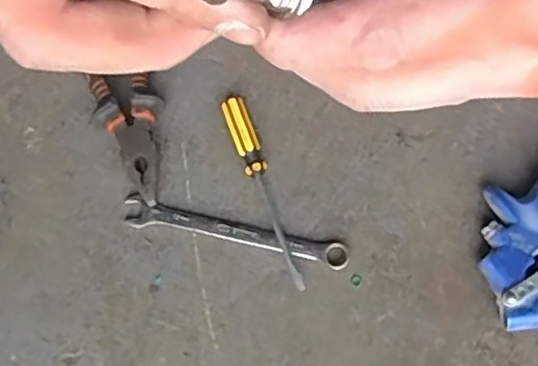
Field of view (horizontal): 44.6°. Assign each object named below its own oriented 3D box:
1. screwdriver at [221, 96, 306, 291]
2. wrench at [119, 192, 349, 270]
[{"bbox_3d":[-0.005,0.008,0.537,0.020,0.021,0.165,-18,75,-4],"label":"screwdriver"},{"bbox_3d":[-0.027,0.041,0.534,0.183,0.010,0.023,13,75,4],"label":"wrench"}]

